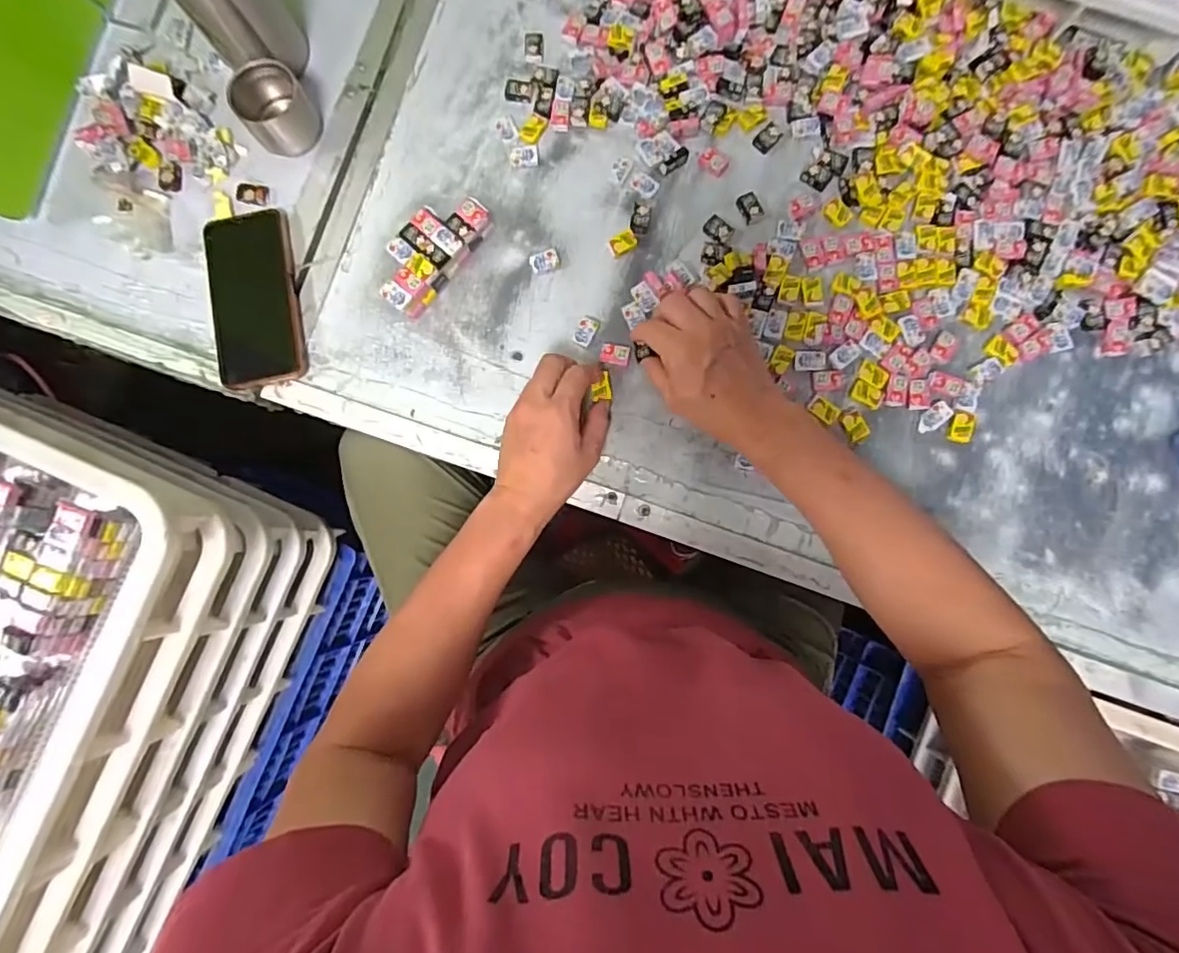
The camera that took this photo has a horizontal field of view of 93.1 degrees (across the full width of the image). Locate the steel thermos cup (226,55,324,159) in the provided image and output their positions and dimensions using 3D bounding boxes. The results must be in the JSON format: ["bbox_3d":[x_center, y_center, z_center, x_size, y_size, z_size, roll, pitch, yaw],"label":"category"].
[{"bbox_3d":[-0.290,-0.342,0.519,0.061,0.050,0.055,-39,85,-1],"label":"steel thermos cup"}]

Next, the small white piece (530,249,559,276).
[{"bbox_3d":[-0.042,-0.203,0.527,0.027,0.007,0.020,-22,85,1],"label":"small white piece"}]

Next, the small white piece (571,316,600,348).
[{"bbox_3d":[-0.004,-0.134,0.517,0.019,0.004,0.027,24,87,4],"label":"small white piece"}]

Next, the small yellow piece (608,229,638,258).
[{"bbox_3d":[0.032,-0.219,0.523,0.027,0.010,0.015,-34,85,0],"label":"small yellow piece"}]

